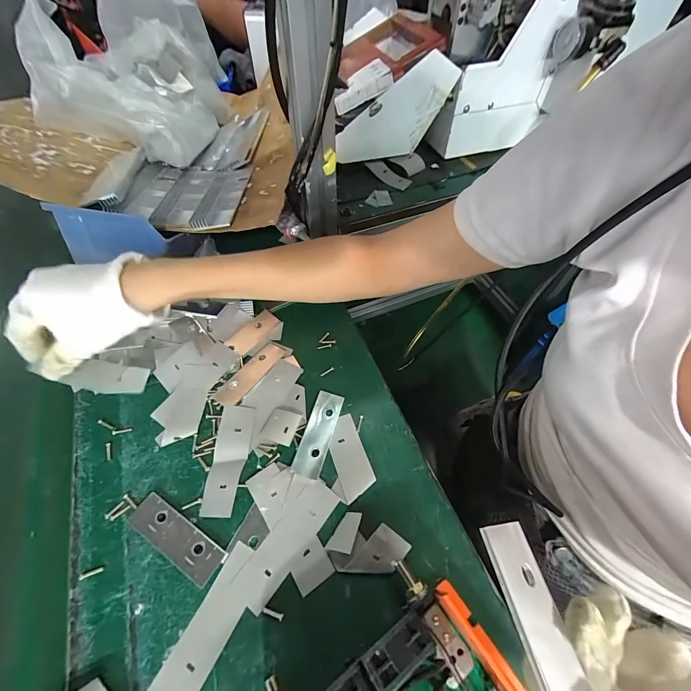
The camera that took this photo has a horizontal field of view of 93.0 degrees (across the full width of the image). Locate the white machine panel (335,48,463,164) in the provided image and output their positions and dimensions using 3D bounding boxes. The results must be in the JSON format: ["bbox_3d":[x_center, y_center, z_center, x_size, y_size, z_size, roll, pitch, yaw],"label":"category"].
[{"bbox_3d":[0.067,-0.315,0.448,0.164,0.110,0.008,-15,58,-8],"label":"white machine panel"}]

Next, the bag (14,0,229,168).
[{"bbox_3d":[-0.304,-0.428,0.444,0.192,0.200,0.308,-4,57,-2],"label":"bag"}]

